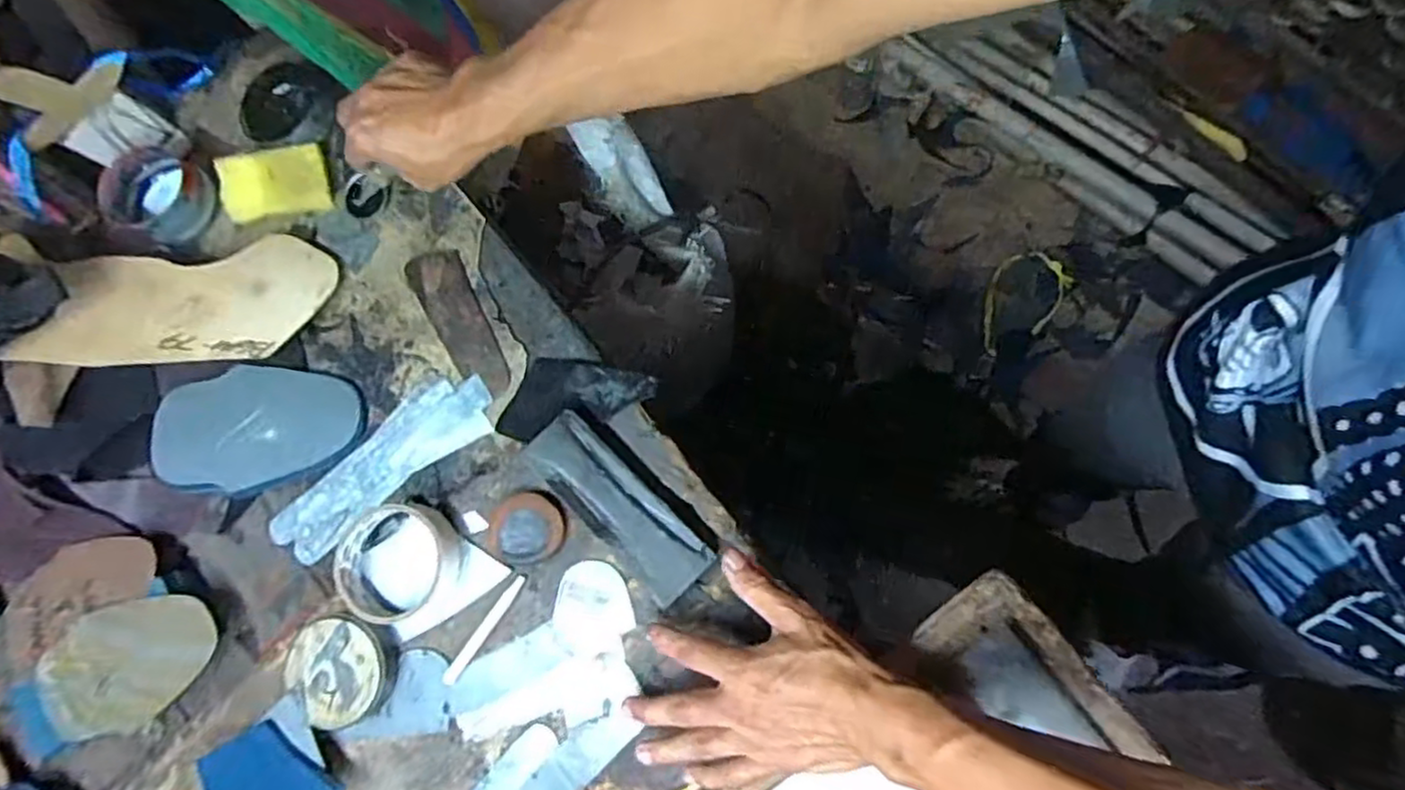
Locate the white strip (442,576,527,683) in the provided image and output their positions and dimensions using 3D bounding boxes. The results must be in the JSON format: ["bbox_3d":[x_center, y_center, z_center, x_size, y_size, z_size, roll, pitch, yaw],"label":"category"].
[{"bbox_3d":[-0.155,0.167,0.491,0.011,0.009,0.089,35,80,9],"label":"white strip"}]

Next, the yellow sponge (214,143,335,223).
[{"bbox_3d":[-0.363,-0.181,0.589,0.087,0.015,0.053,-12,104,-3],"label":"yellow sponge"}]

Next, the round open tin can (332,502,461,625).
[{"bbox_3d":[-0.220,0.121,0.505,0.082,0.037,0.085,0,77,2],"label":"round open tin can"}]

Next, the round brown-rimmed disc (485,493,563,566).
[{"bbox_3d":[-0.128,0.096,0.497,0.056,0.009,0.049,9,77,4],"label":"round brown-rimmed disc"}]

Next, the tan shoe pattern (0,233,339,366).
[{"bbox_3d":[-0.419,-0.074,0.553,0.231,0.009,0.102,-4,74,-6],"label":"tan shoe pattern"}]

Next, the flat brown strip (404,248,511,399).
[{"bbox_3d":[-0.196,-0.058,0.556,0.044,0.010,0.134,-30,81,8],"label":"flat brown strip"}]

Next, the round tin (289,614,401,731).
[{"bbox_3d":[-0.255,0.194,0.490,0.067,0.016,0.074,-28,77,-5],"label":"round tin"}]

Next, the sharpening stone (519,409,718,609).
[{"bbox_3d":[-0.061,0.077,0.488,0.153,0.024,0.049,43,82,11],"label":"sharpening stone"}]

